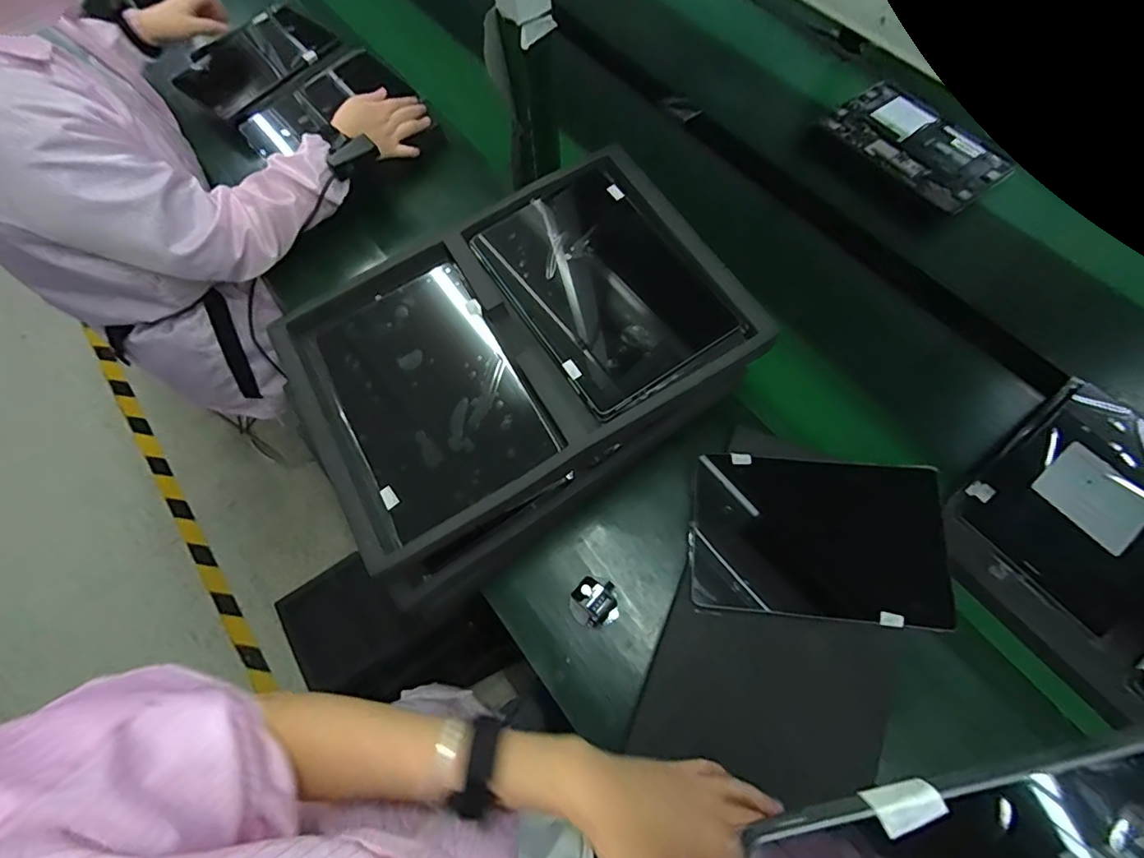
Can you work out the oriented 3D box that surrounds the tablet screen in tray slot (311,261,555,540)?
[{"bbox_3d":[-0.142,-0.037,0.528,0.166,0.007,0.254,-30,70,-4],"label":"tablet screen in tray slot"}]

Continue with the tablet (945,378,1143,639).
[{"bbox_3d":[0.587,0.073,0.603,0.274,0.021,0.187,-36,70,-14],"label":"tablet"}]

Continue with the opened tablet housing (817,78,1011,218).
[{"bbox_3d":[0.564,-0.467,0.868,0.185,0.017,0.263,-33,70,-15],"label":"opened tablet housing"}]

